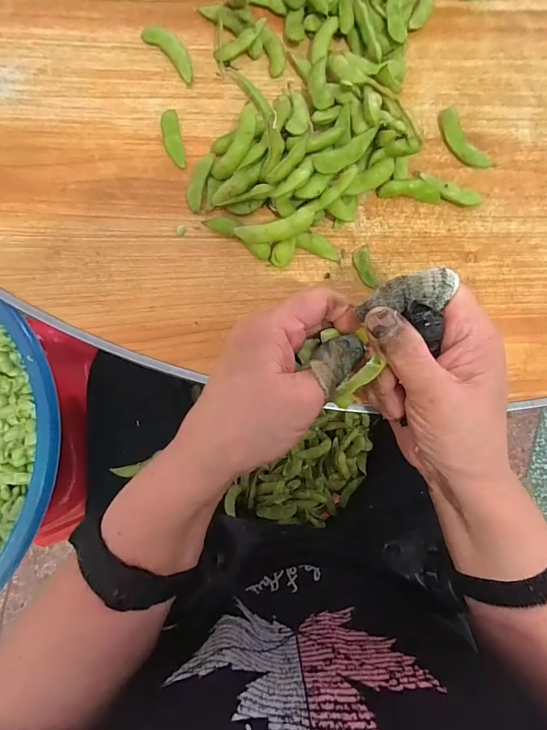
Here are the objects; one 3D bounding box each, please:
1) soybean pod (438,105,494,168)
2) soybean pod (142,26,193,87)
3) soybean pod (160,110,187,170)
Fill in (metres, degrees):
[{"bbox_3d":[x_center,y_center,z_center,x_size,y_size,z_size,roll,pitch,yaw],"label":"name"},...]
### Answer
[{"bbox_3d":[0.148,-0.175,0.307,0.023,0.009,0.057,-34,87,-7],"label":"soybean pod"},{"bbox_3d":[-0.076,-0.235,0.297,0.015,0.009,0.052,-42,88,-8],"label":"soybean pod"},{"bbox_3d":[-0.074,-0.166,0.290,0.013,0.004,0.045,-11,84,-5],"label":"soybean pod"}]

